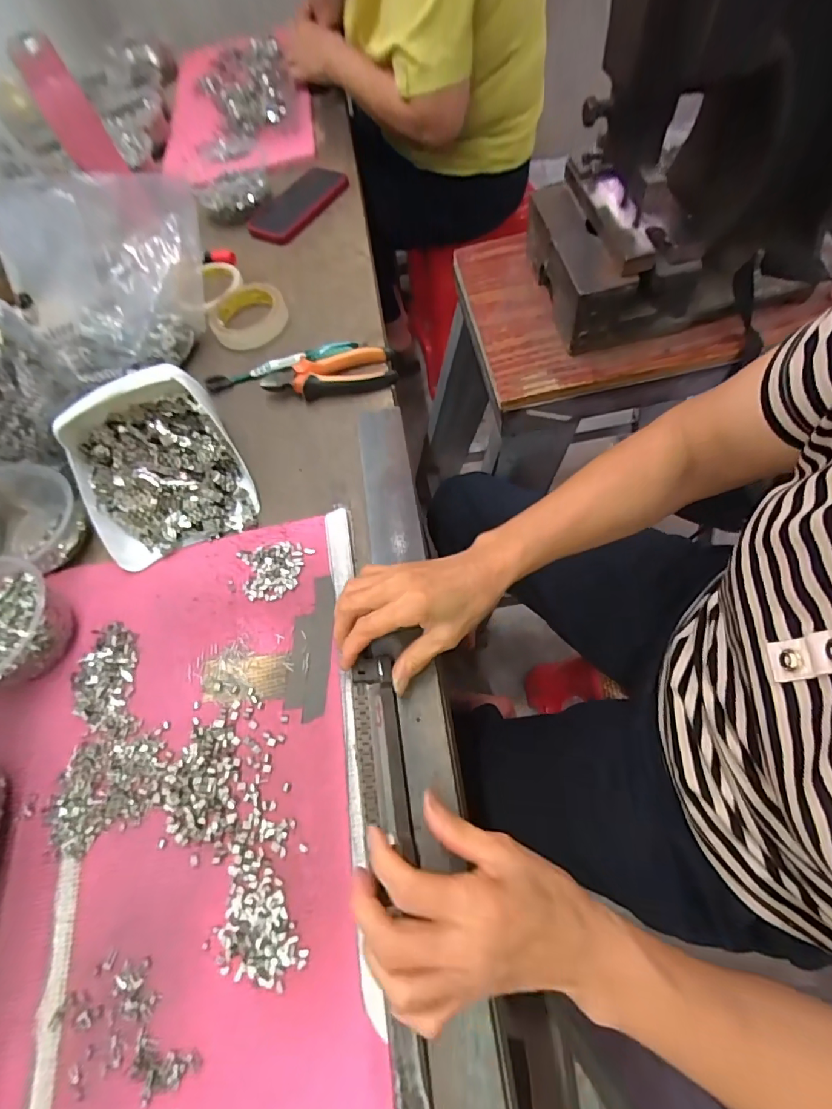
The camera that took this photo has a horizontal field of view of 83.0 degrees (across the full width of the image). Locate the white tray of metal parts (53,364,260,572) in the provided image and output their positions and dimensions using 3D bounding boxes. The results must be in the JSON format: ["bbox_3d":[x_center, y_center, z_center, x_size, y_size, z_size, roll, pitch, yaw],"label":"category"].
[{"bbox_3d":[-0.262,-0.090,0.467,0.153,0.078,0.178,-31,64,-7],"label":"white tray of metal parts"}]

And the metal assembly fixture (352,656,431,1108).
[{"bbox_3d":[-0.016,0.213,0.319,0.032,0.015,0.285,-9,64,0],"label":"metal assembly fixture"}]

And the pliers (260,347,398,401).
[{"bbox_3d":[-0.099,-0.203,0.541,0.151,0.028,0.056,-8,63,6],"label":"pliers"}]

